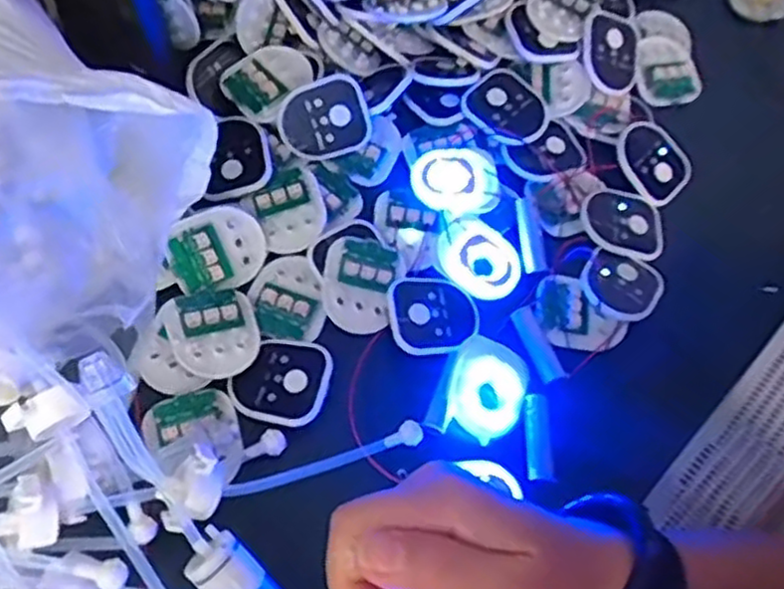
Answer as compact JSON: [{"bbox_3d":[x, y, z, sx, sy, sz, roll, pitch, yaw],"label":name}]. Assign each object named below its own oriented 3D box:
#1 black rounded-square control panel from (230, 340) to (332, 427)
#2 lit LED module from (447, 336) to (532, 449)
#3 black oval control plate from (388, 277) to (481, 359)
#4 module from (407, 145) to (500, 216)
[{"bbox_3d":[-0.062,0.048,0.419,0.052,0.009,0.049,18,61,5],"label":"black rounded-square control panel"},{"bbox_3d":[0.057,0.054,0.432,0.047,0.009,0.058,15,61,4],"label":"lit LED module"},{"bbox_3d":[0.027,0.011,0.448,0.055,0.011,0.050,-10,63,-10],"label":"black oval control plate"},{"bbox_3d":[0.042,-0.075,0.481,0.054,0.018,0.050,-19,65,-15],"label":"module"}]

